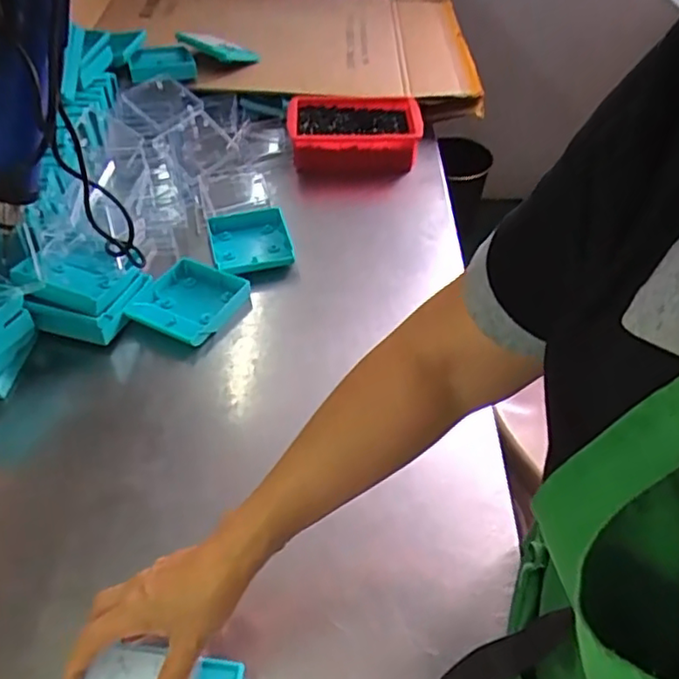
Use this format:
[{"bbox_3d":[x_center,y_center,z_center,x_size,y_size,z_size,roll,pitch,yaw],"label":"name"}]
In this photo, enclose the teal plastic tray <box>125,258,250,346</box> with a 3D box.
[{"bbox_3d":[-0.181,-0.048,0.780,0.110,0.030,0.120,23,51,19],"label":"teal plastic tray"}]

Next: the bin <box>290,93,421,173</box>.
[{"bbox_3d":[0.027,-0.336,1.041,0.222,0.069,0.165,-8,48,-8],"label":"bin"}]

